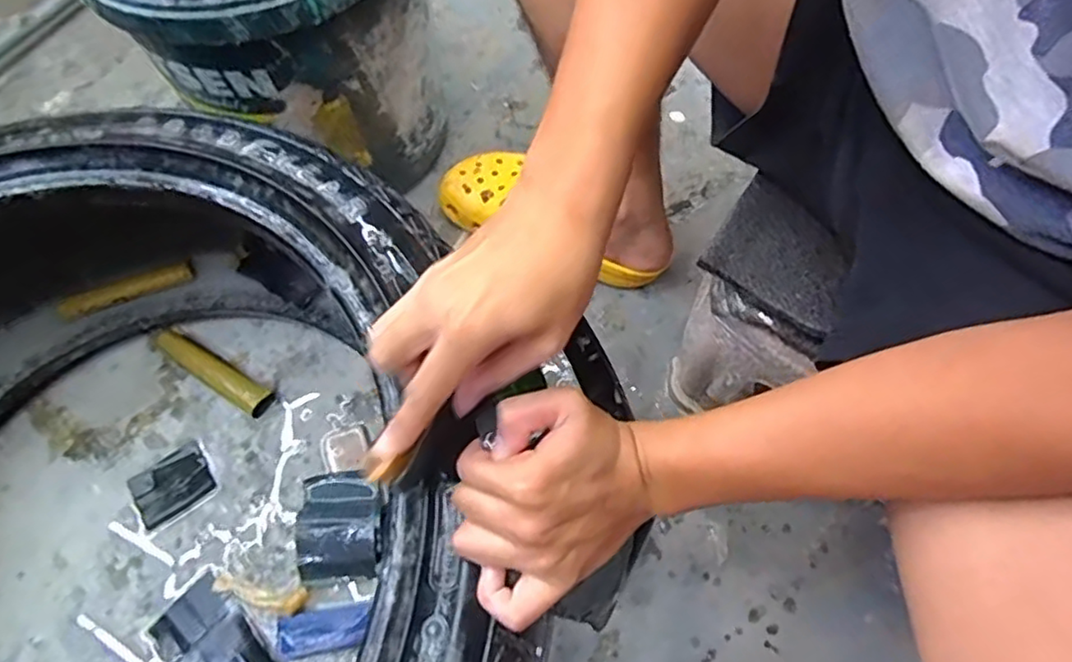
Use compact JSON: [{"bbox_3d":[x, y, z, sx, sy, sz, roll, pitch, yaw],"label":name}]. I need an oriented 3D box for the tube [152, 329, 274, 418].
[{"bbox_3d":[-0.341,0.038,0.662,0.158,0.033,0.030,29,69,16],"label":"tube"}]

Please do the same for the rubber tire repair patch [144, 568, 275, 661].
[{"bbox_3d":[-0.284,0.279,0.557,0.118,0.005,0.072,41,73,20],"label":"rubber tire repair patch"}]

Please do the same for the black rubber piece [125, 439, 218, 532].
[{"bbox_3d":[-0.356,0.149,0.621,0.072,0.004,0.059,-35,67,-13],"label":"black rubber piece"}]

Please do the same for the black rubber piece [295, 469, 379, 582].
[{"bbox_3d":[-0.180,0.177,0.584,0.071,0.025,0.093,-5,64,1],"label":"black rubber piece"}]

